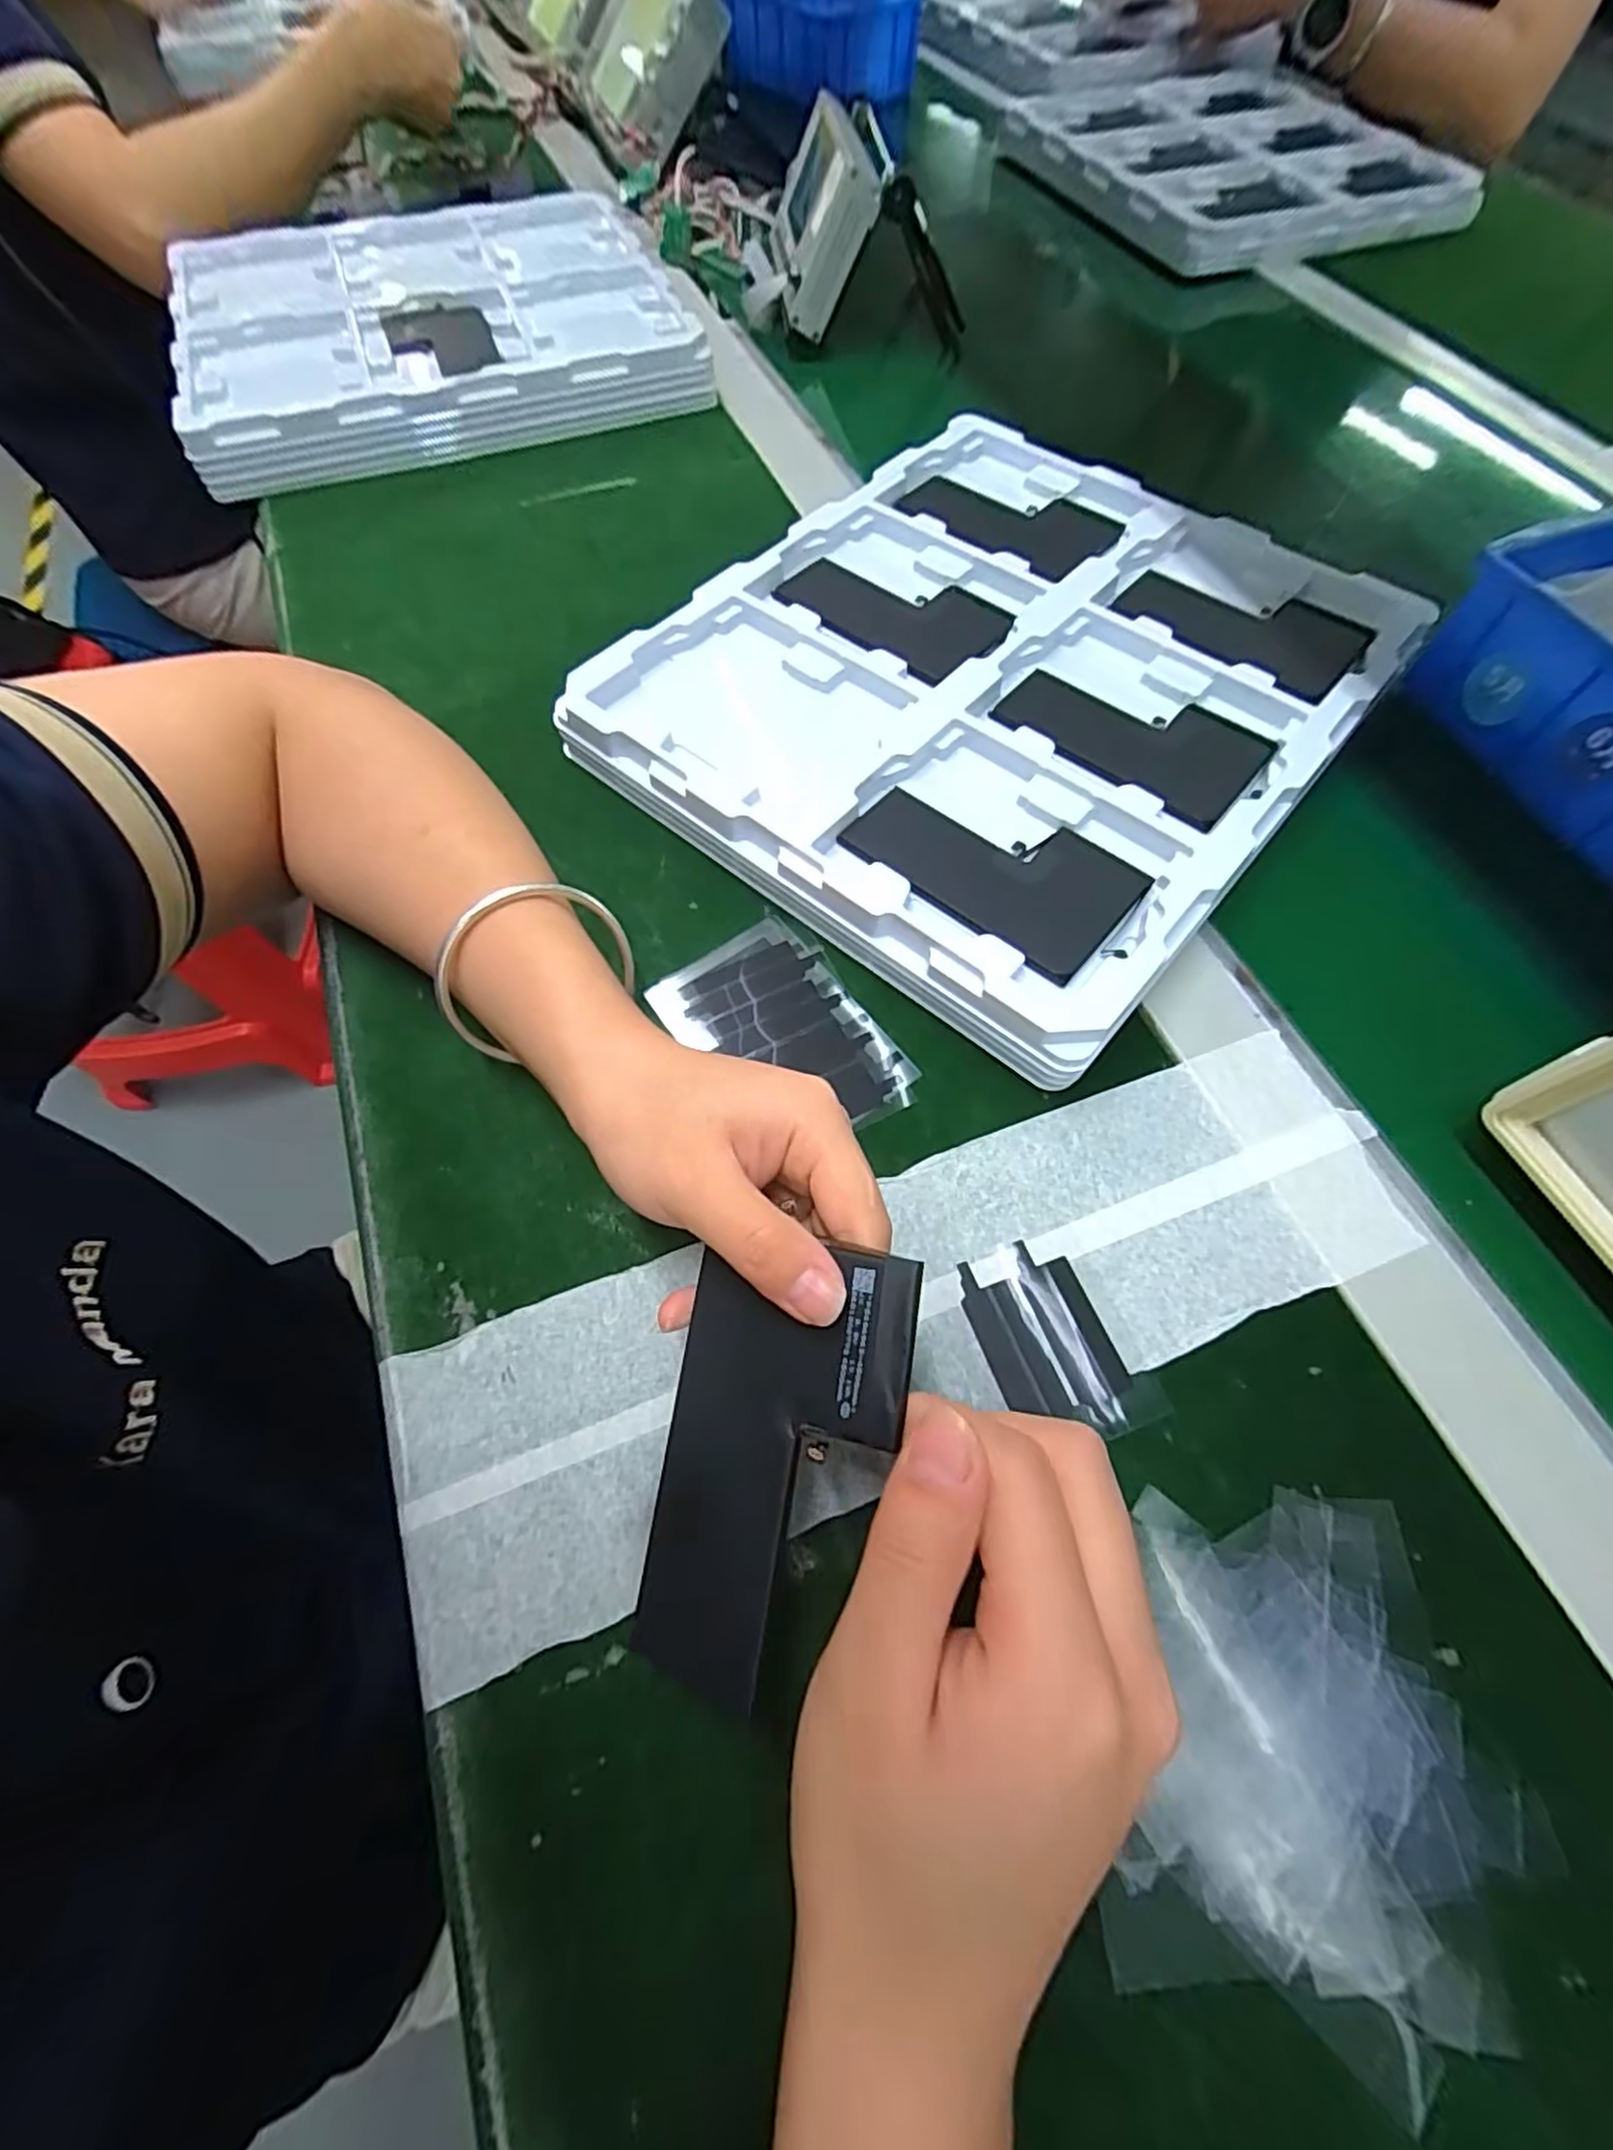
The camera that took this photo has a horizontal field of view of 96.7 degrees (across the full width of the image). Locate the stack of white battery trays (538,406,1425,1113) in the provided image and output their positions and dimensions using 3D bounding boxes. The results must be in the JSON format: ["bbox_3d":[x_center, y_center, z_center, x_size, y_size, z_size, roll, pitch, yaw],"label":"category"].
[{"bbox_3d":[0.092,-0.188,0.348,0.288,0.036,0.325,38,70,17],"label":"stack of white battery trays"}]

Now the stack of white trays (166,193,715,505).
[{"bbox_3d":[-0.259,-0.529,0.508,0.329,0.039,0.315,-18,66,-7],"label":"stack of white trays"}]

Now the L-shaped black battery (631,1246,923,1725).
[{"bbox_3d":[-0.010,0.099,0.182,0.061,0.006,0.114,9,84,31],"label":"L-shaped black battery"}]

